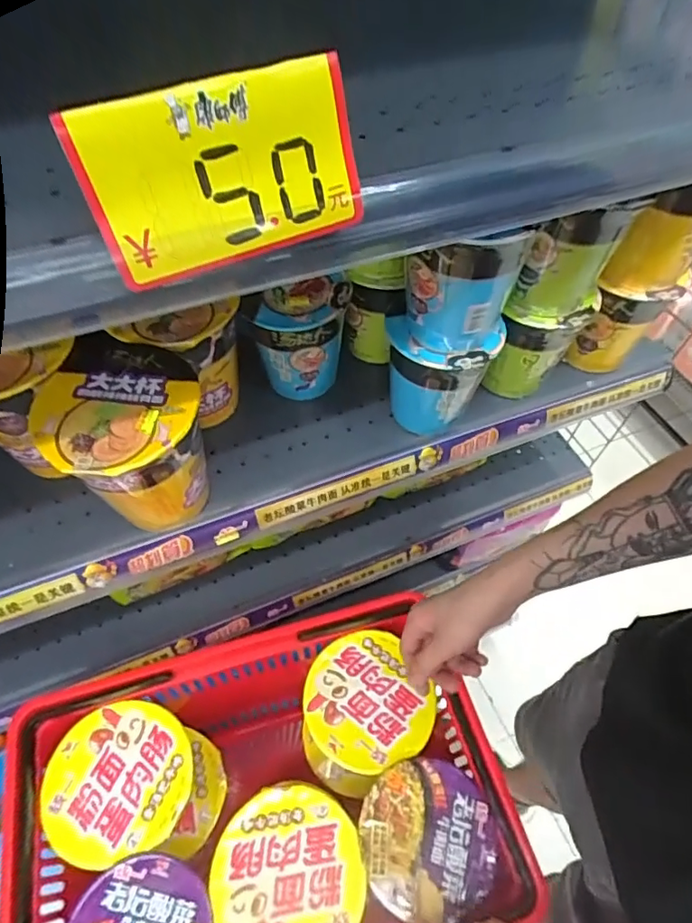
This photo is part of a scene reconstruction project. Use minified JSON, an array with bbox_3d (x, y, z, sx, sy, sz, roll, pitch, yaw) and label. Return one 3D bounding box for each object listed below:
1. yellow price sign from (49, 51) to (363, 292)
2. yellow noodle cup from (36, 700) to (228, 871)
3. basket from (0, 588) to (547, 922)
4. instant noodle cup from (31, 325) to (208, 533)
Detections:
[{"bbox_3d":[-0.056,-0.136,0.251,0.127,0.075,0.007,-21,38,-10],"label":"yellow price sign"},{"bbox_3d":[-0.227,0.356,0.587,0.153,0.122,0.138,-3,56,-4],"label":"yellow noodle cup"},{"bbox_3d":[-0.088,0.392,0.608,0.448,0.236,0.310,-14,58,-11],"label":"basket"},{"bbox_3d":[-0.169,-0.008,0.438,0.108,0.127,0.112,1,56,-1],"label":"instant noodle cup"}]

